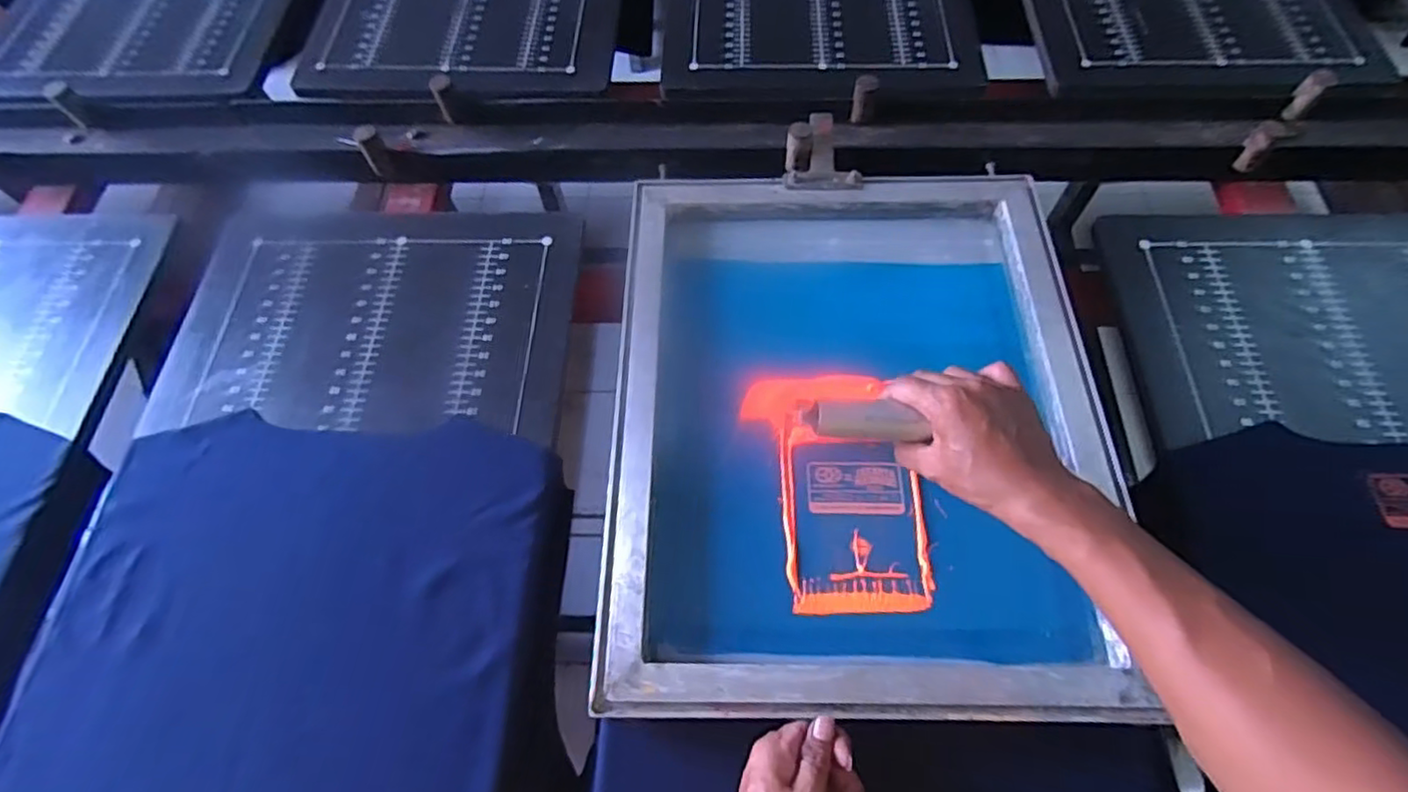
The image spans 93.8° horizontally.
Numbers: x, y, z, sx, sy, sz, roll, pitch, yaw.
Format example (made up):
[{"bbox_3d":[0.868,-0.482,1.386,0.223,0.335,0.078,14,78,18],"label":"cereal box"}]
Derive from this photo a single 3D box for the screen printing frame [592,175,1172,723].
[{"bbox_3d":[0.131,0.010,0.586,0.410,0.042,0.501,0,63,2],"label":"screen printing frame"}]

